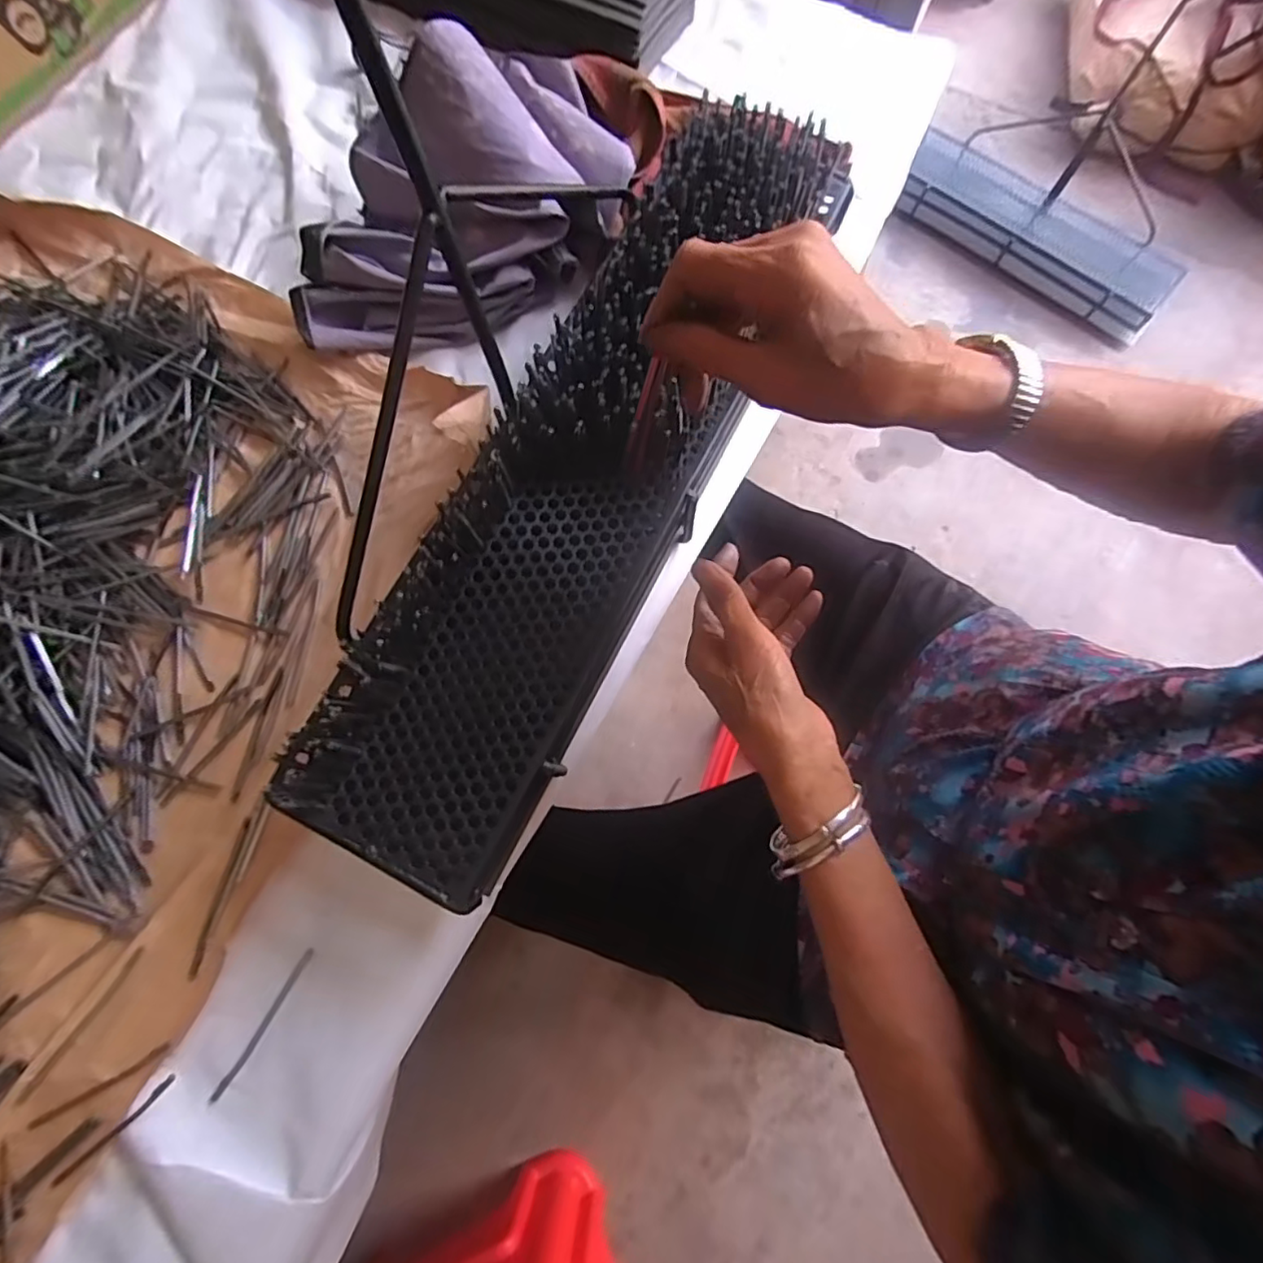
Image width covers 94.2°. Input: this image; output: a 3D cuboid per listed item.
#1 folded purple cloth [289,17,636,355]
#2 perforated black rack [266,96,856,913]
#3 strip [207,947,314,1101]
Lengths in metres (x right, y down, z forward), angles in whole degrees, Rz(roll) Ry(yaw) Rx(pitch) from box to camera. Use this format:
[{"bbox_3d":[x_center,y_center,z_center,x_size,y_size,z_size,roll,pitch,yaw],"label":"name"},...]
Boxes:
[{"bbox_3d":[-0.154,-0.366,0.504,0.319,0.112,0.171,-30,76,-7],"label":"folded purple cloth"},{"bbox_3d":[-0.022,-0.112,0.392,0.143,0.048,0.561,29,84,-2],"label":"perforated black rack"},{"bbox_3d":[-0.246,0.262,0.394,0.006,0.006,0.100,28,77,8],"label":"strip"}]

